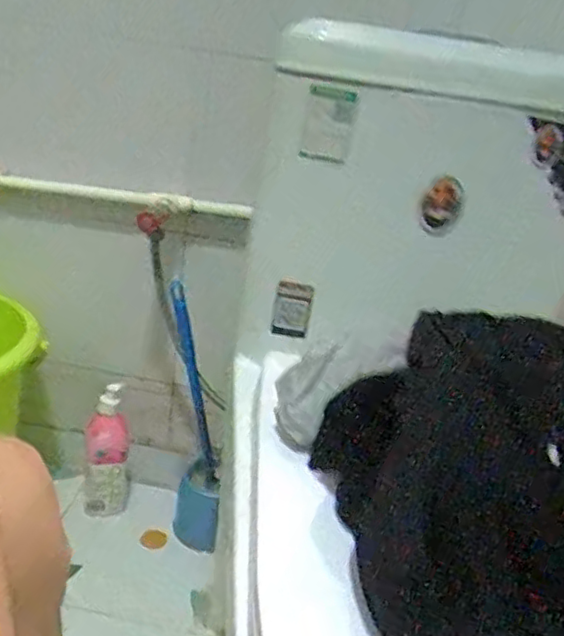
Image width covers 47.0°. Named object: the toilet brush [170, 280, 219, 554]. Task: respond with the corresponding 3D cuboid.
[{"bbox_3d":[-0.125,0.154,0.930,0.085,0.402,0.104,5,21,-6],"label":"toilet brush"}]

